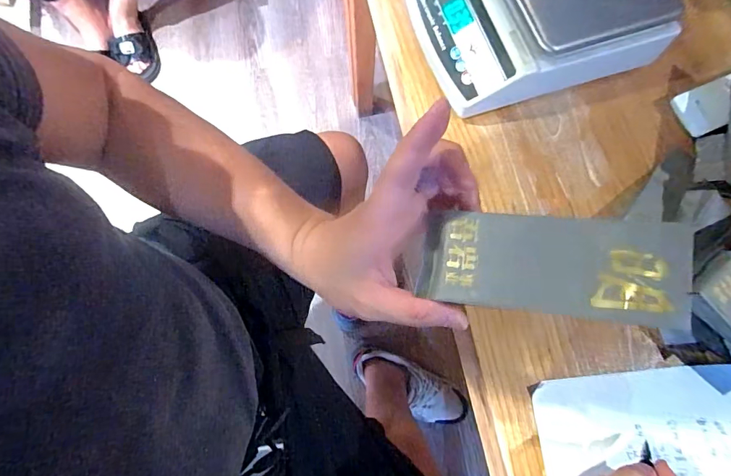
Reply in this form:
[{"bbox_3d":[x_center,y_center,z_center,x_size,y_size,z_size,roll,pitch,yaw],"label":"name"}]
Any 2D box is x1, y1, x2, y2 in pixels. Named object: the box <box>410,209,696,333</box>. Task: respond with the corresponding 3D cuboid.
[{"bbox_3d":[0.100,0.015,0.243,0.136,0.016,0.054,3,75,20],"label":"box"}]

